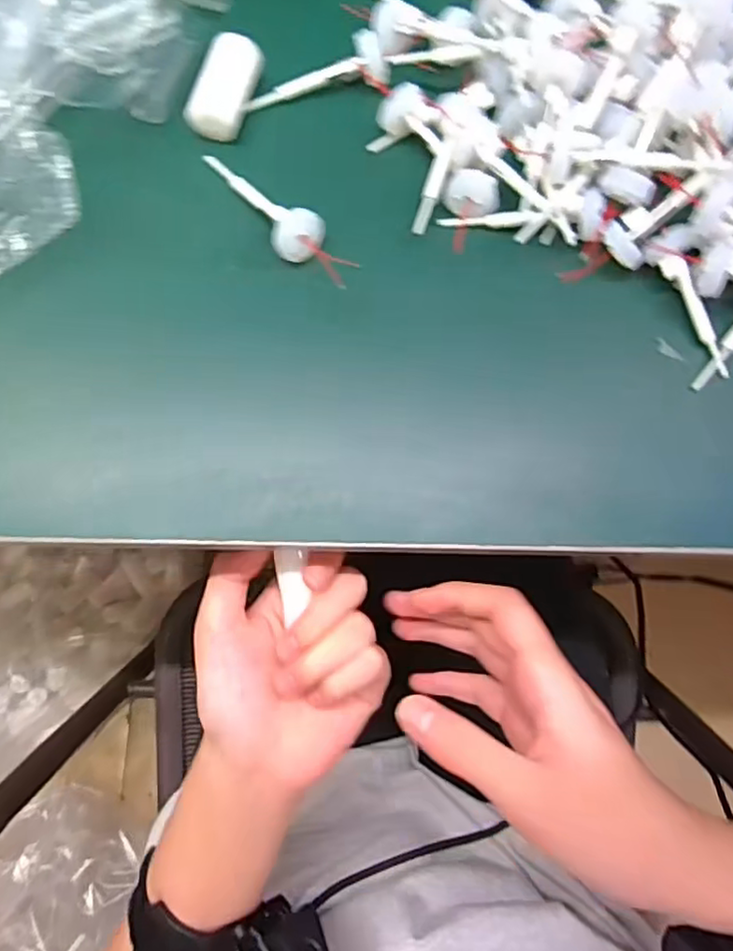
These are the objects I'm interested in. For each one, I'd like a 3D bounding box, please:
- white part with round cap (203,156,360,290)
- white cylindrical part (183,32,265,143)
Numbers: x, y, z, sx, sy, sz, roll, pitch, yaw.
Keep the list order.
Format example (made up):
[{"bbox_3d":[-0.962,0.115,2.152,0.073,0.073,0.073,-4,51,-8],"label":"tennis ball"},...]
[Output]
[{"bbox_3d":[-0.038,-0.112,0.272,0.021,0.016,0.086,-39,81,-8],"label":"white part with round cap"},{"bbox_3d":[-0.062,-0.171,0.284,0.021,0.017,0.045,15,78,3],"label":"white cylindrical part"}]

